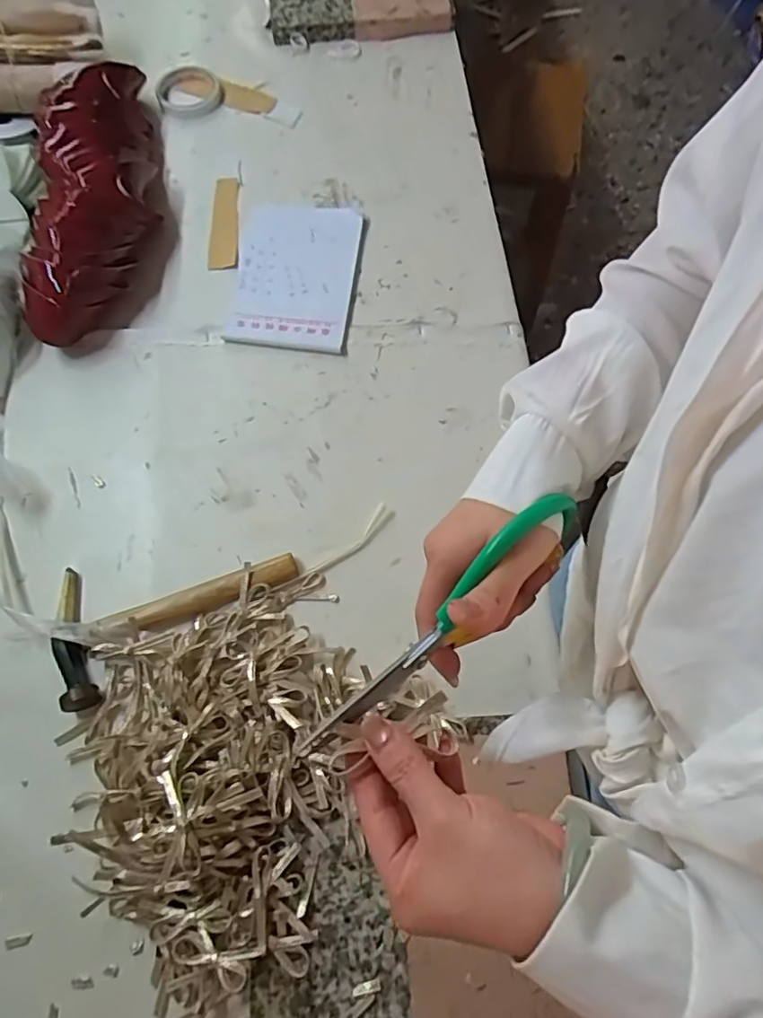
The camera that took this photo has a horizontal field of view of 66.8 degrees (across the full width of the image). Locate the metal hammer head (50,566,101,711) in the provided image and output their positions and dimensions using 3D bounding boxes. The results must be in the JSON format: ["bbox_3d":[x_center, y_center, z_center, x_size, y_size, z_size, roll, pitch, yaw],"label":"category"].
[{"bbox_3d":[-0.302,0.125,0.562,0.032,0.030,0.136,-20,71,-9],"label":"metal hammer head"}]

